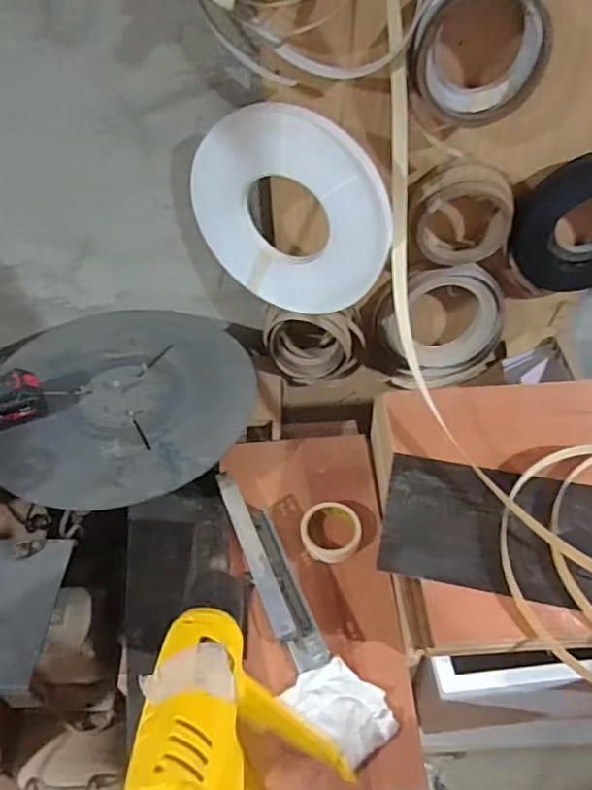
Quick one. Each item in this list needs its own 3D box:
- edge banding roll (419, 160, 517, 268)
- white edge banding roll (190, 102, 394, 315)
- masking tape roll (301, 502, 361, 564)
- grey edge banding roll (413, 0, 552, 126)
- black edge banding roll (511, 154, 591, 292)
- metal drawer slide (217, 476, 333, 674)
[{"bbox_3d":[0.293,-0.311,0.995,0.171,0.176,0.056,-3,47,0],"label":"edge banding roll"},{"bbox_3d":[-0.015,-0.289,0.950,0.352,0.329,0.033,17,50,18],"label":"white edge banding roll"},{"bbox_3d":[0.057,0.218,0.923,0.096,0.019,0.102,-2,47,2],"label":"masking tape roll"},{"bbox_3d":[0.260,-0.485,0.809,0.195,0.200,0.042,-7,47,-3],"label":"grey edge banding roll"},{"bbox_3d":[0.533,-0.302,1.045,0.269,0.265,0.044,-3,47,1],"label":"black edge banding roll"},{"bbox_3d":[-0.047,0.252,0.879,0.063,0.035,0.333,-19,48,-14],"label":"metal drawer slide"}]

